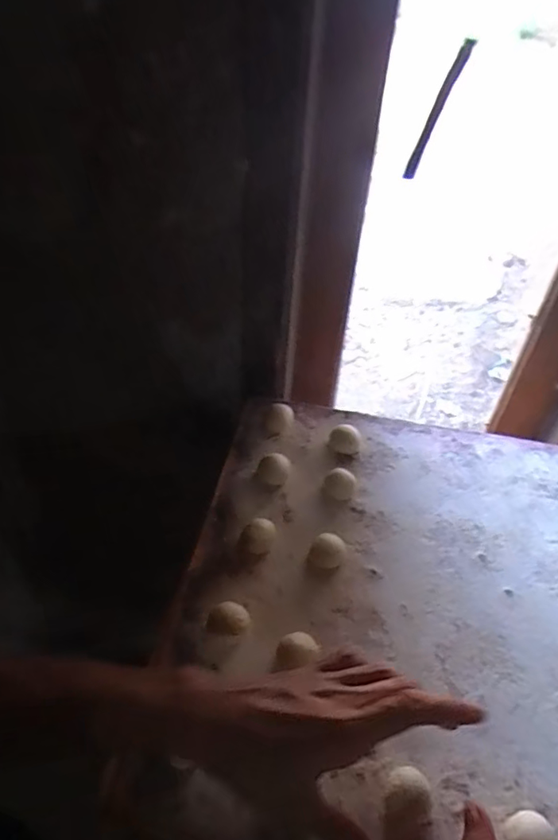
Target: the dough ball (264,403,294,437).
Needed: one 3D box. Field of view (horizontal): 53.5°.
[{"bbox_3d":[0.000,0.000,0.615,0.032,0.021,0.030,3,45,-3],"label":"dough ball"}]

